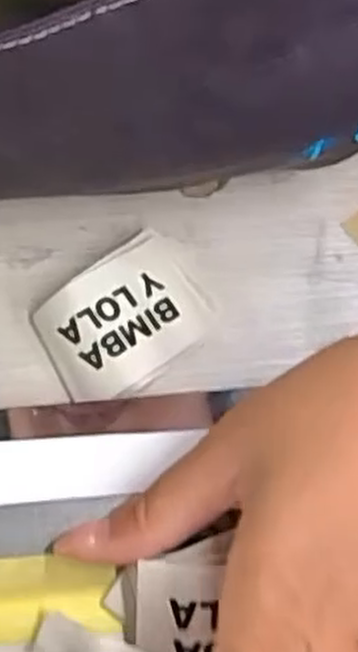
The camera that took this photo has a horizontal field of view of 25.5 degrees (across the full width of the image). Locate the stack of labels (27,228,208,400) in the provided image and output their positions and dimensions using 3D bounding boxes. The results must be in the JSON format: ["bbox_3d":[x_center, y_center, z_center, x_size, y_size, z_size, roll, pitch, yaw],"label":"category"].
[{"bbox_3d":[-0.019,-0.002,0.277,0.058,0.011,0.045,-36,73,-15],"label":"stack of labels"}]

